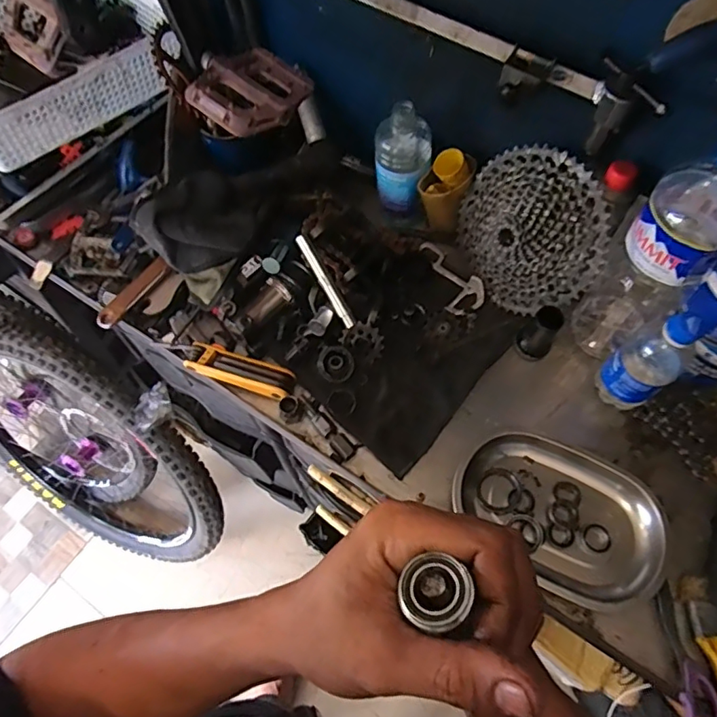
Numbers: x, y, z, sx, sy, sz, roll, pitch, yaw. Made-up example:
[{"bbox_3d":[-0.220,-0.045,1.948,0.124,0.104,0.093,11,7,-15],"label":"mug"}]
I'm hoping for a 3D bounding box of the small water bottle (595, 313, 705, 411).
[{"bbox_3d":[0.316,0.001,0.573,0.067,0.157,0.057,-30,66,-12],"label":"small water bottle"}]

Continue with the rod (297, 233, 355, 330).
[{"bbox_3d":[-0.042,-0.094,0.661,0.012,0.009,0.127,-29,92,-12],"label":"rod"}]

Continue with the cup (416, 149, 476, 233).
[{"bbox_3d":[0.116,-0.224,0.716,0.061,0.087,0.064,-1,63,2],"label":"cup"}]

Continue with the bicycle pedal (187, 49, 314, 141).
[{"bbox_3d":[-0.107,-0.267,0.525,0.105,0.025,0.111,36,70,18],"label":"bicycle pedal"}]

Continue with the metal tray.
[{"bbox_3d":[0.217,0.164,0.572,0.218,0.032,0.144,26,67,14],"label":"metal tray"}]

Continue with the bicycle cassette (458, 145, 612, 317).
[{"bbox_3d":[0.195,-0.150,0.637,0.050,0.184,0.194,-21,73,-42],"label":"bicycle cassette"}]

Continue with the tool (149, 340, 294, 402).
[{"bbox_3d":[-0.167,0.006,0.652,0.176,0.023,0.040,16,65,10],"label":"tool"}]

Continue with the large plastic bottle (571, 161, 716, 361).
[{"bbox_3d":[0.308,-0.093,0.564,0.087,0.313,0.093,36,70,18],"label":"large plastic bottle"}]

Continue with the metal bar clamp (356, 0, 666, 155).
[{"bbox_3d":[0.113,-0.331,0.585,0.425,0.081,0.064,34,69,17],"label":"metal bar clamp"}]

